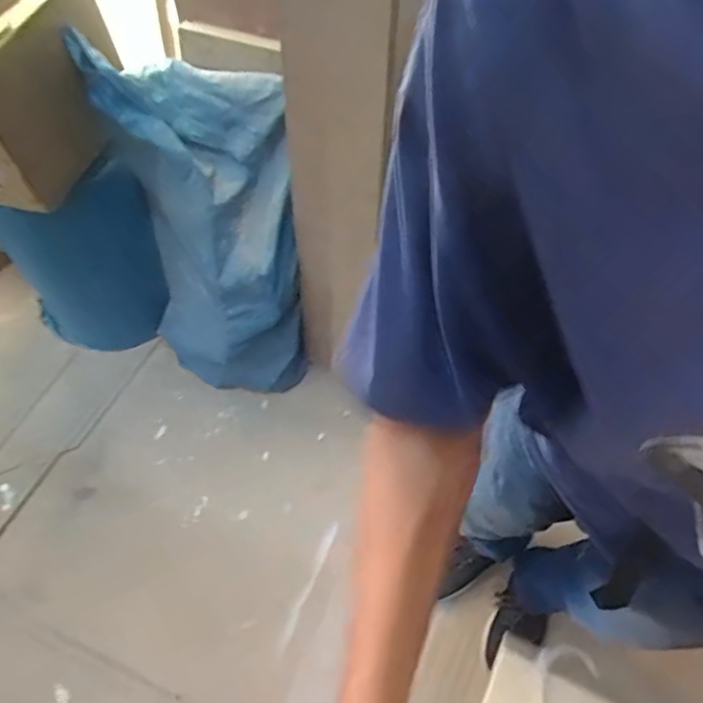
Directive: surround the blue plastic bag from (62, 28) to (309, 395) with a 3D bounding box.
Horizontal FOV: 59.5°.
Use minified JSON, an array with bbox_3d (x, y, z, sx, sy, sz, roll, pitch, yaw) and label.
[{"bbox_3d":[-0.253,-0.171,1.154,0.321,0.651,0.210,-8,59,-3],"label":"blue plastic bag"}]

